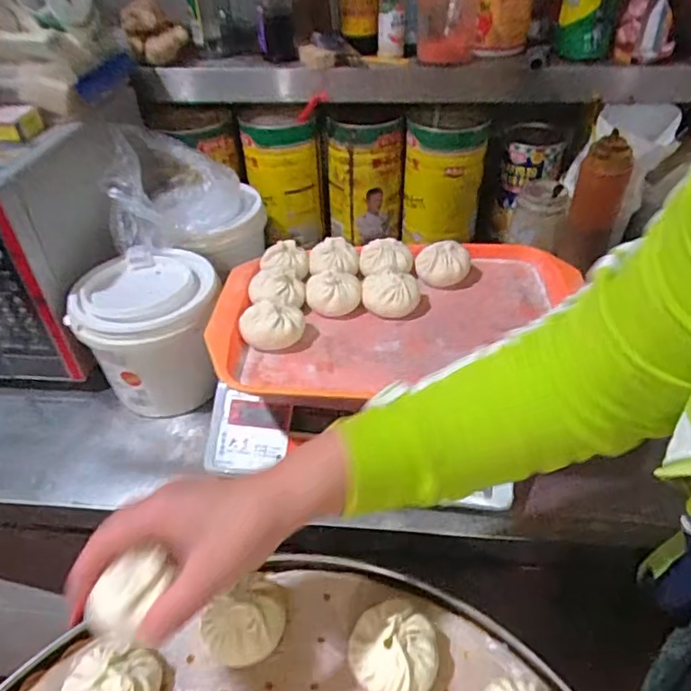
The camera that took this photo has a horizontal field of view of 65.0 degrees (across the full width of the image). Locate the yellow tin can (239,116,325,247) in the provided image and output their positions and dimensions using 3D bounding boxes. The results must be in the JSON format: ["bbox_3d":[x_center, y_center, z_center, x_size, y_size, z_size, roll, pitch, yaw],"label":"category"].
[{"bbox_3d":[-0.104,-0.274,0.903,0.111,0.199,0.108,-1,40,1],"label":"yellow tin can"}]

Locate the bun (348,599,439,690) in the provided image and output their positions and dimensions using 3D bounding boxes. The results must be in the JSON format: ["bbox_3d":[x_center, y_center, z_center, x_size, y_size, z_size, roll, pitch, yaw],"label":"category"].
[{"bbox_3d":[0.037,0.236,0.418,0.064,0.051,0.066,-1,40,1],"label":"bun"}]

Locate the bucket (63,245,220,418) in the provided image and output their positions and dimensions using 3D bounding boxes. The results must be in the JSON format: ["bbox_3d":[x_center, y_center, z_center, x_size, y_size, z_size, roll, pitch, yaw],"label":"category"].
[{"bbox_3d":[-0.232,-0.014,0.676,0.158,0.157,0.153,-1,40,1],"label":"bucket"}]

